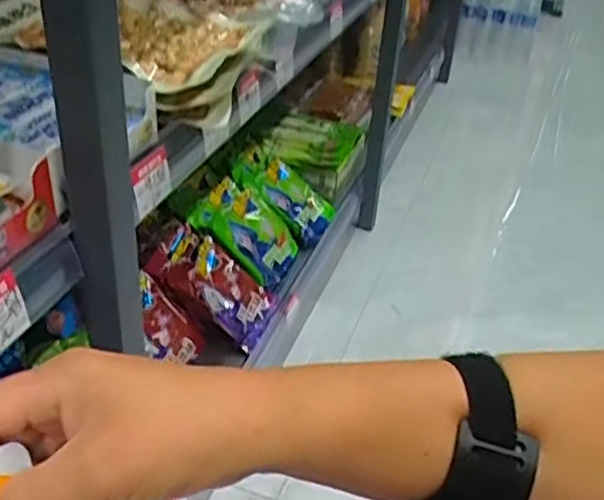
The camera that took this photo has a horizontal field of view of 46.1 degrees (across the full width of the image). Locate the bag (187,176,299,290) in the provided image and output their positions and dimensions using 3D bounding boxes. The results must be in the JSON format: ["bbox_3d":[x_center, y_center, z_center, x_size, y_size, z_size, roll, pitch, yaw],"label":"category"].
[{"bbox_3d":[-0.077,-0.028,1.046,0.158,0.021,0.127,42,40,-9],"label":"bag"}]

